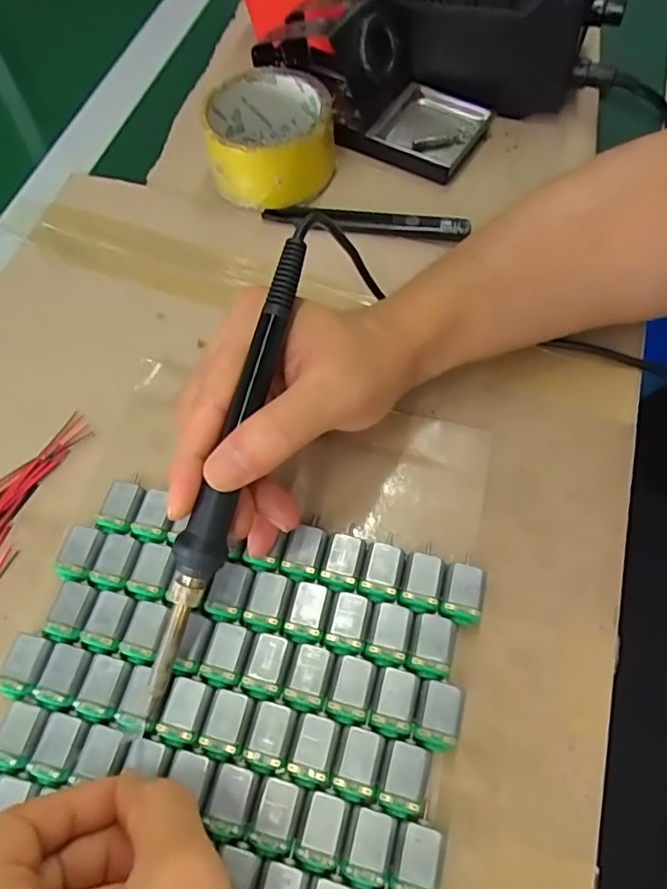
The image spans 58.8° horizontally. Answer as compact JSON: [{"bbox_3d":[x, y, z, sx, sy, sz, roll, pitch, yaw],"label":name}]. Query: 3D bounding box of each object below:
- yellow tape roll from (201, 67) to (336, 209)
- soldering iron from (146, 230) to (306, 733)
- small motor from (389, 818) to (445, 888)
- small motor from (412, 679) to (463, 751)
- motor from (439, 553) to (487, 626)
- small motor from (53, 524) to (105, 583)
[{"bbox_3d":[-0.043,-0.212,0.407,0.083,0.051,0.088,0,63,1],"label":"yellow tape roll"},{"bbox_3d":[-0.046,0.016,0.246,0.018,0.014,0.207,18,90,10],"label":"soldering iron"},{"bbox_3d":[0.033,0.166,0.238,0.018,0.018,0.027,16,65,9],"label":"small motor"},{"bbox_3d":[0.045,0.118,0.259,0.018,0.016,0.027,16,65,9],"label":"small motor"},{"bbox_3d":[0.061,0.070,0.281,0.019,0.014,0.030,17,65,9],"label":"motor"},{"bbox_3d":[-0.124,0.056,0.295,0.020,0.014,0.026,14,64,8],"label":"small motor"}]

